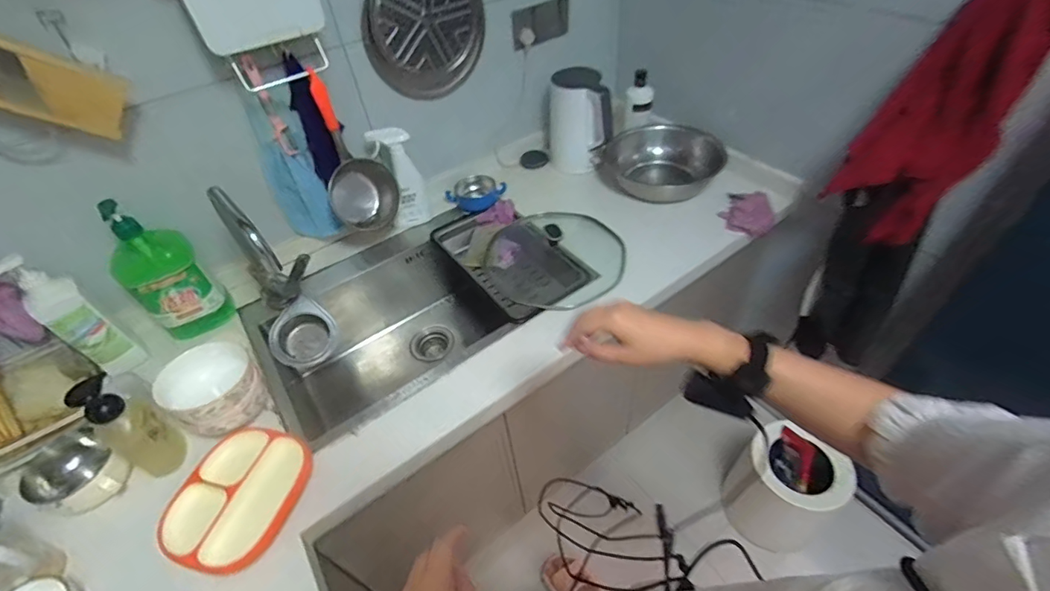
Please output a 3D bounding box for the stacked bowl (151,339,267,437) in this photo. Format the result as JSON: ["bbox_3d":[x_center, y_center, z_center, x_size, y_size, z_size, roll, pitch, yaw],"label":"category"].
[{"bbox_3d":[-0.517,0.159,0.783,0.128,0.094,0.134,-3,47,3],"label":"stacked bowl"}]

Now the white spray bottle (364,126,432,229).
[{"bbox_3d":[-0.291,-0.279,1.102,0.091,0.250,0.056,-7,47,-1],"label":"white spray bottle"}]

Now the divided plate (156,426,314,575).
[{"bbox_3d":[-0.440,0.304,0.716,0.167,0.037,0.201,8,48,13],"label":"divided plate"}]

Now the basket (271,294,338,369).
[{"bbox_3d":[-0.491,0.091,1.038,0.130,0.075,0.148,32,63,-16],"label":"basket"}]

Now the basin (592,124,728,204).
[{"bbox_3d":[0.332,-0.337,1.195,0.277,0.120,0.277,-3,47,3],"label":"basin"}]

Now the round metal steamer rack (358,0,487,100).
[{"bbox_3d":[-0.214,-0.571,0.991,0.259,0.263,0.059,-21,49,-13],"label":"round metal steamer rack"}]

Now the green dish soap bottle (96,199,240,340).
[{"bbox_3d":[-0.704,-0.047,0.908,0.104,0.294,0.130,31,57,29],"label":"green dish soap bottle"}]

